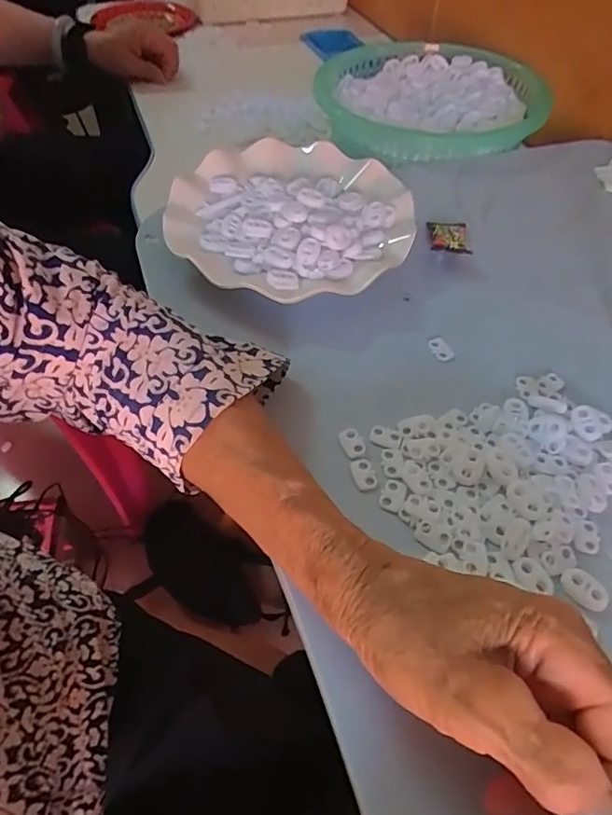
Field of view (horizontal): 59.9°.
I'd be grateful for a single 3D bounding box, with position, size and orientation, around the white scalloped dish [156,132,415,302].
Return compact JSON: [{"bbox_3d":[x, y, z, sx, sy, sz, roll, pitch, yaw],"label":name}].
[{"bbox_3d":[-0.014,-0.148,0.404,0.185,0.025,0.184,-39,63,-22],"label":"white scalloped dish"}]

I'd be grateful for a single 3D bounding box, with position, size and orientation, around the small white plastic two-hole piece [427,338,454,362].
[{"bbox_3d":[0.091,-0.039,0.360,0.009,0.005,0.018,-26,58,-15],"label":"small white plastic two-hole piece"}]

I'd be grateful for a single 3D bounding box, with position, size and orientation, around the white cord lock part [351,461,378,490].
[{"bbox_3d":[0.033,0.037,0.299,0.012,0.004,0.018,-12,56,-6],"label":"white cord lock part"}]

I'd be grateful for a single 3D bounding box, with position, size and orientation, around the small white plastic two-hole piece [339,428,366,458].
[{"bbox_3d":[0.028,0.020,0.309,0.012,0.004,0.018,-23,58,-13],"label":"small white plastic two-hole piece"}]

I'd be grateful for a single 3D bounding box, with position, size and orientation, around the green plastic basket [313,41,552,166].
[{"bbox_3d":[0.132,-0.344,0.580,0.221,0.049,0.292,8,56,8],"label":"green plastic basket"}]

